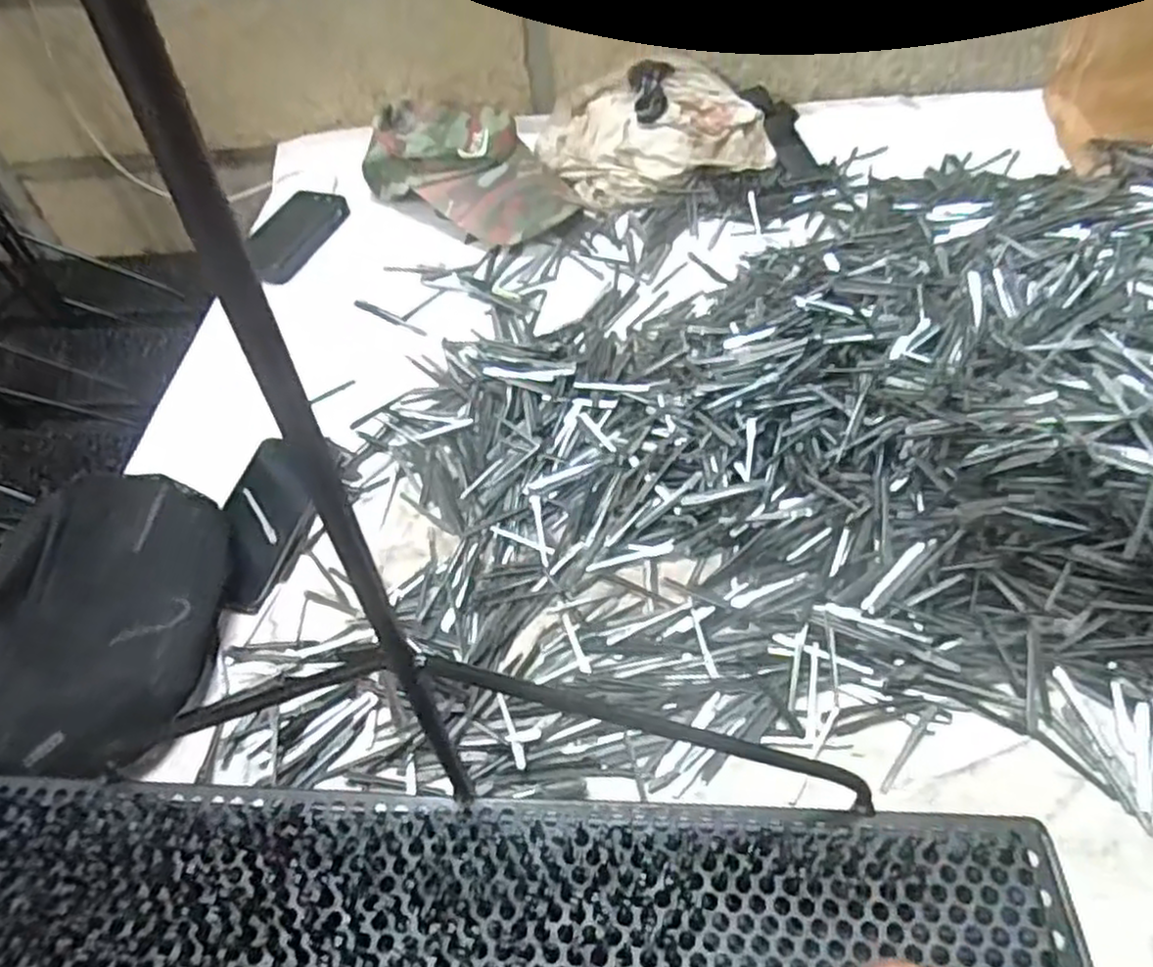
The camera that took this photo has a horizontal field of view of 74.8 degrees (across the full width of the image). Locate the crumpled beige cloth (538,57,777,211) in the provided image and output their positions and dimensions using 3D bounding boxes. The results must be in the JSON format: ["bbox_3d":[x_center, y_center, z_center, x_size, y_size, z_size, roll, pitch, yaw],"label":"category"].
[{"bbox_3d":[0.088,-0.462,0.970,0.267,0.075,0.252,-14,50,-5],"label":"crumpled beige cloth"}]

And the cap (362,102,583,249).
[{"bbox_3d":[-0.124,-0.387,0.929,0.283,0.084,0.158,31,60,28],"label":"cap"}]

